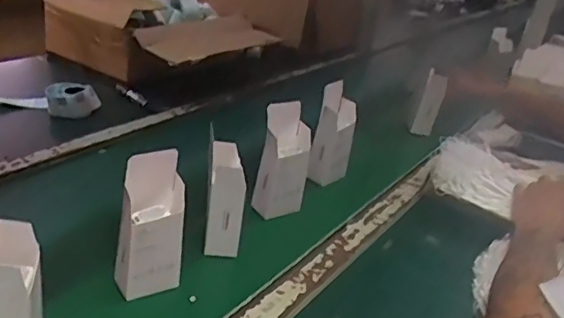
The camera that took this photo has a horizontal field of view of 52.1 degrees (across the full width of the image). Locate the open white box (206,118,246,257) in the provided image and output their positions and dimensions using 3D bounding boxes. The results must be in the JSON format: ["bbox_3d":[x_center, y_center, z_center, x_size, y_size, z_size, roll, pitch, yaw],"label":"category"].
[{"bbox_3d":[-0.070,0.041,0.724,0.044,0.151,0.064,8,26,-7],"label":"open white box"}]

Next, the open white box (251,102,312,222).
[{"bbox_3d":[0.001,0.002,0.820,0.055,0.159,0.069,25,29,28],"label":"open white box"}]

